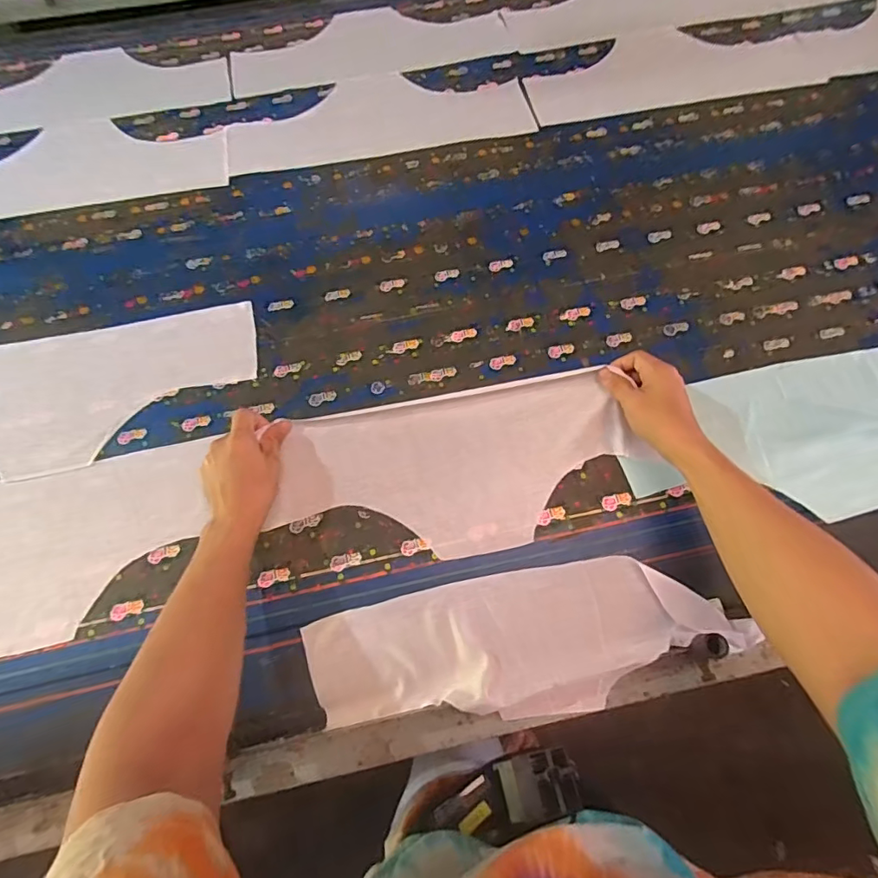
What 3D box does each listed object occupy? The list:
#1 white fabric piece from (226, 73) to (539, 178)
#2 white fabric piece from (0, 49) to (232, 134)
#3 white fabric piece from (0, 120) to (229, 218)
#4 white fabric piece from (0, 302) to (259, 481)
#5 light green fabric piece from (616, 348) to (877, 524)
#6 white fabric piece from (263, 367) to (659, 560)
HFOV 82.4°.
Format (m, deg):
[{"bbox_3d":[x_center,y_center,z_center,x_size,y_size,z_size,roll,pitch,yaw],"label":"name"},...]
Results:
[{"bbox_3d":[-0.100,-0.527,0.813,0.476,0.008,0.182,-11,64,-2],"label":"white fabric piece"},{"bbox_3d":[-0.617,-0.611,0.870,0.498,0.008,0.198,-5,64,1],"label":"white fabric piece"},{"bbox_3d":[-0.581,-0.426,0.785,0.494,0.007,0.184,-9,66,1],"label":"white fabric piece"},{"bbox_3d":[-0.482,-0.051,0.617,0.492,0.010,0.195,-10,64,-1],"label":"white fabric piece"},{"bbox_3d":[0.437,-0.009,0.573,0.448,0.015,0.183,-12,66,-5],"label":"light green fabric piece"},{"bbox_3d":[0.020,0.036,0.555,0.389,0.042,0.177,-9,64,0],"label":"white fabric piece"}]

